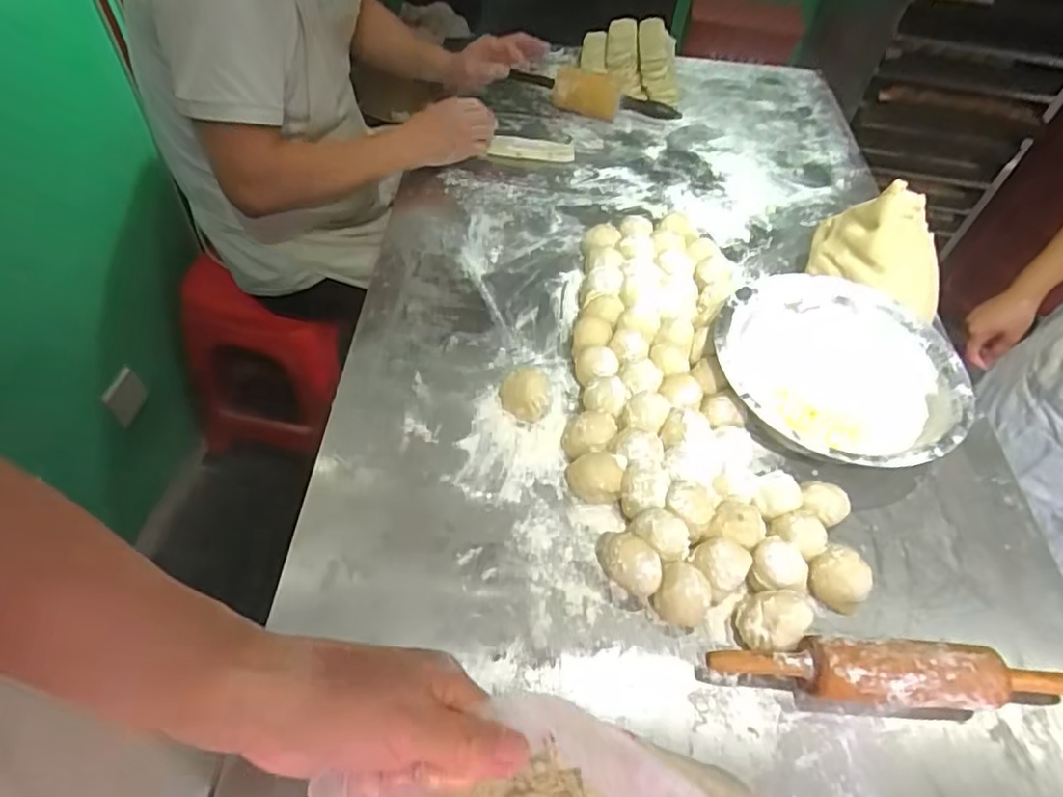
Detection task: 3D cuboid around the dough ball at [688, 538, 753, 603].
[{"bbox_3d":[0.181,0.162,0.612,0.047,0.042,0.049,3,53,-3],"label":"dough ball"}]

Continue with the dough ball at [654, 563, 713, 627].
[{"bbox_3d":[0.139,0.184,0.591,0.046,0.055,0.054,18,53,8],"label":"dough ball"}]

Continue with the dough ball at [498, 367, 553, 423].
[{"bbox_3d":[-0.007,-0.004,0.738,0.061,0.045,0.055,7,53,0],"label":"dough ball"}]

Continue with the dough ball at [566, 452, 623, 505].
[{"bbox_3d":[0.067,0.084,0.668,0.047,0.043,0.047,3,53,-3],"label":"dough ball"}]

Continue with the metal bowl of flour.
[{"bbox_3d":[0.348,-0.022,0.749,0.273,0.084,0.260,3,53,-3],"label":"metal bowl of flour"}]

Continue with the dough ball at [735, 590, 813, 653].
[{"bbox_3d":[0.220,0.208,0.588,0.056,0.052,0.053,3,53,-3],"label":"dough ball"}]

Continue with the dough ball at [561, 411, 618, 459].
[{"bbox_3d":[0.062,0.045,0.696,0.054,0.044,0.049,11,53,3],"label":"dough ball"}]

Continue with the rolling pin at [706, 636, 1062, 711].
[{"bbox_3d":[0.328,0.248,0.567,0.337,0.059,0.054,5,53,-2],"label":"rolling pin"}]

